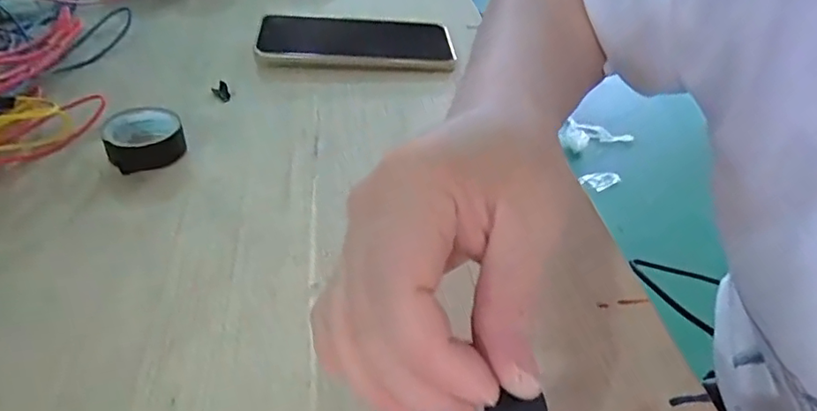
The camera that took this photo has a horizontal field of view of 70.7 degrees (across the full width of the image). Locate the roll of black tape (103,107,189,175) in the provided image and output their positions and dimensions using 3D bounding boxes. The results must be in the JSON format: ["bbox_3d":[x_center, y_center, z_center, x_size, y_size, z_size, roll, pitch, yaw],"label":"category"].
[{"bbox_3d":[-0.162,-0.040,0.354,0.044,0.020,0.043,3,39,-3],"label":"roll of black tape"}]

